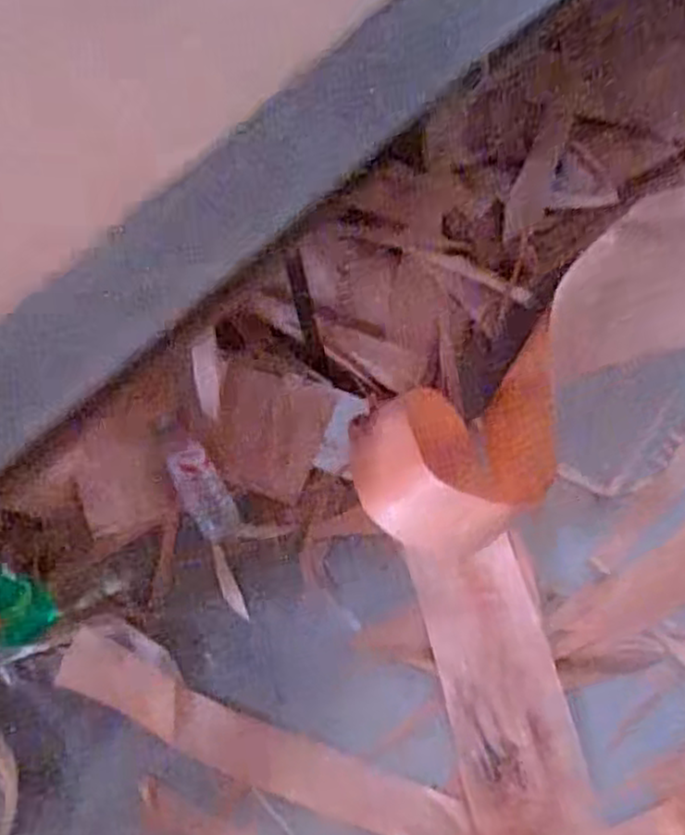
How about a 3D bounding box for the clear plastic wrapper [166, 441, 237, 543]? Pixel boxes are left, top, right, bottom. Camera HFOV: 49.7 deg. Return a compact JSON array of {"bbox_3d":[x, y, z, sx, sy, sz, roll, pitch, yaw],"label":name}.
[{"bbox_3d":[-0.222,0.121,1.180,0.071,0.007,0.159,-32,93,-4],"label":"clear plastic wrapper"}]

